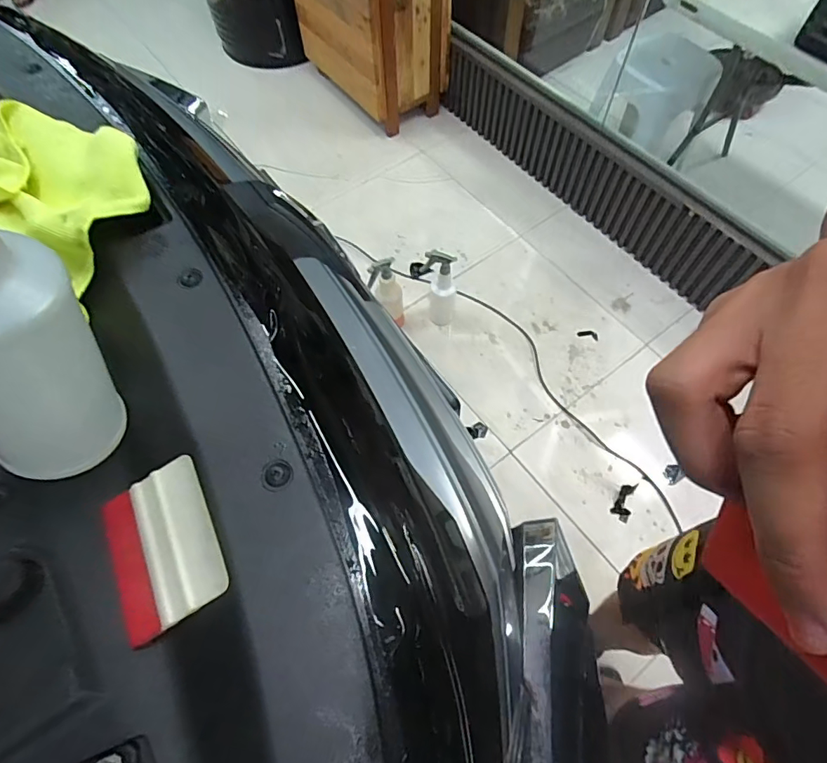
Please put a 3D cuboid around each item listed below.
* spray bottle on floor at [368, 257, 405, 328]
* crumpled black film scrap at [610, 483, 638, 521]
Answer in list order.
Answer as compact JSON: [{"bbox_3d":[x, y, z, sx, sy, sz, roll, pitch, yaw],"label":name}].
[{"bbox_3d":[-0.081,-0.266,1.510,0.097,0.313,0.082,1,62,2],"label":"spray bottle on floor"},{"bbox_3d":[0.591,0.332,1.353,0.047,0.012,0.115,29,67,14],"label":"crumpled black film scrap"}]

